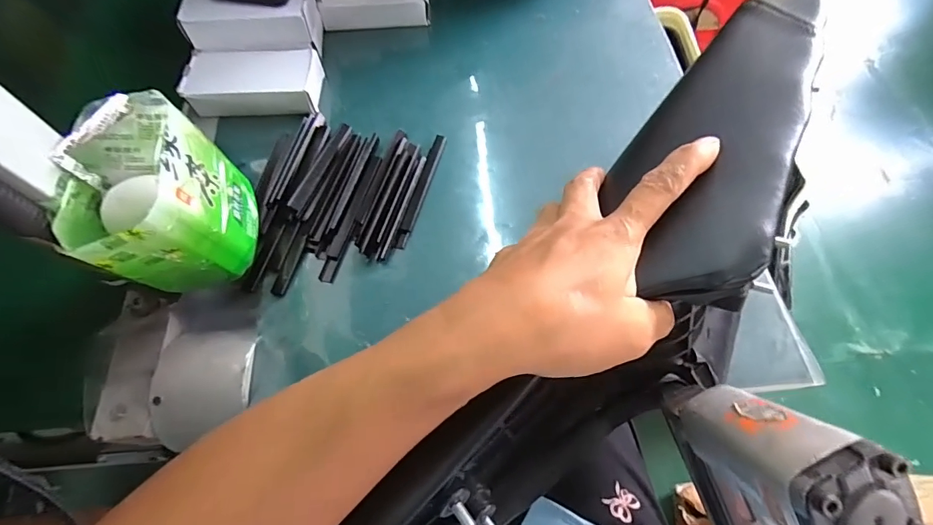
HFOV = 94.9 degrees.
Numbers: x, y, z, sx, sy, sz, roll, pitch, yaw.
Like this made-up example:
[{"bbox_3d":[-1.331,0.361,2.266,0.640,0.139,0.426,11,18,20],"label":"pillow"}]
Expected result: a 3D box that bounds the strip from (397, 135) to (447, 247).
[{"bbox_3d":[-0.040,-0.069,0.397,0.012,0.008,0.128,12,65,6],"label":"strip"}]

